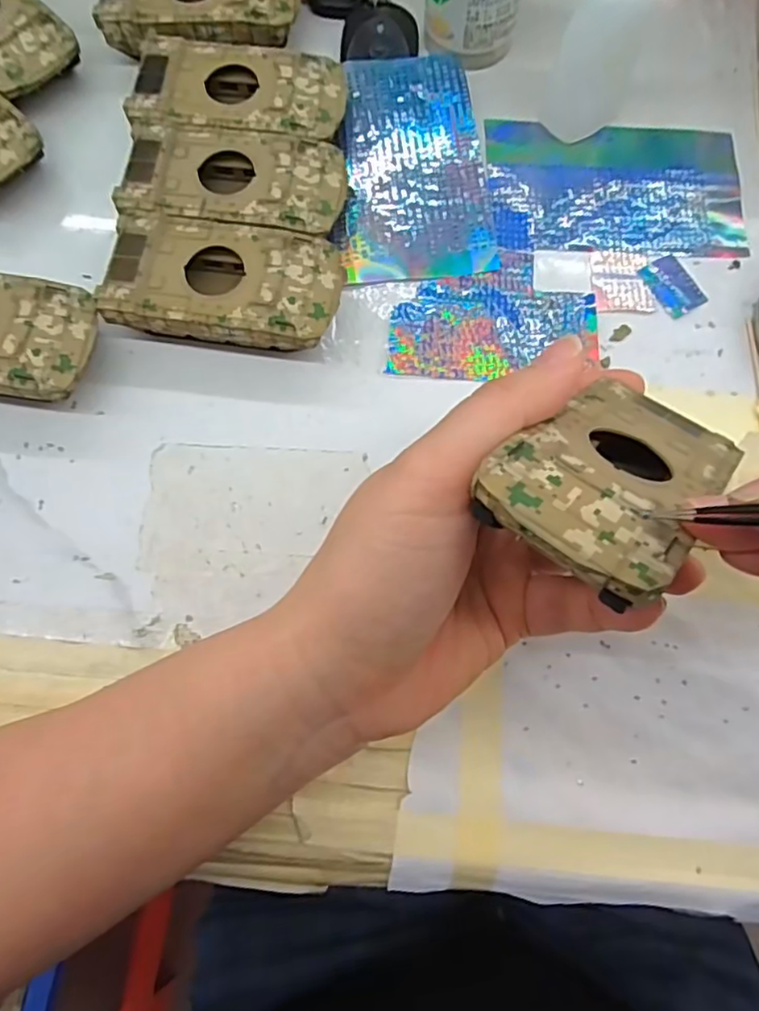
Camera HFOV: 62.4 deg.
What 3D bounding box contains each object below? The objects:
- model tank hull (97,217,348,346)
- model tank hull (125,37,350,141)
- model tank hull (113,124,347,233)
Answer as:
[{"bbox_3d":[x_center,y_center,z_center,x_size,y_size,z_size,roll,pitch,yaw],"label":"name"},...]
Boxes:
[{"bbox_3d":[-0.065,-0.093,0.273,0.095,0.025,0.052,9,74,2],"label":"model tank hull"},{"bbox_3d":[-0.065,-0.191,0.298,0.096,0.019,0.056,2,74,1],"label":"model tank hull"},{"bbox_3d":[-0.065,-0.144,0.286,0.095,0.020,0.050,5,74,1],"label":"model tank hull"}]

